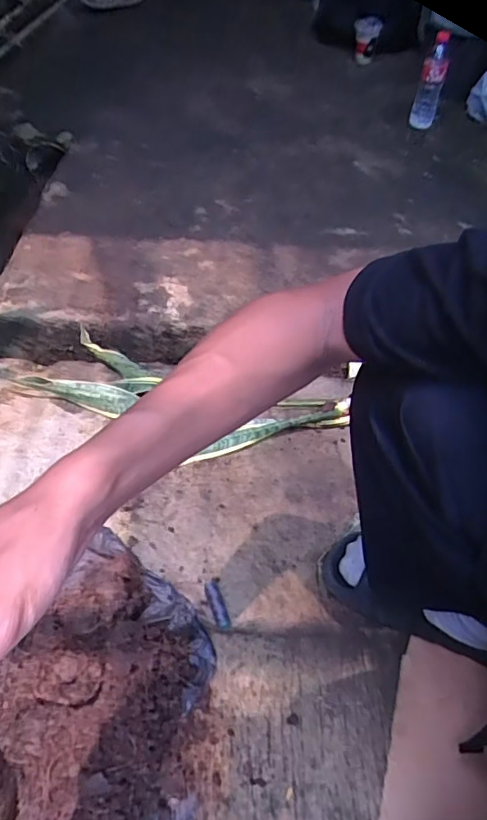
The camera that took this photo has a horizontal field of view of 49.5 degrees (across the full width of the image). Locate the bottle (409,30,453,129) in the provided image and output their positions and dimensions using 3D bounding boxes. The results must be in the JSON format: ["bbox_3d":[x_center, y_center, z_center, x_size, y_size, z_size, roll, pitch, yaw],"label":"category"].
[{"bbox_3d":[0.431,-0.748,1.211,0.052,0.186,0.052,17,55,11],"label":"bottle"}]

